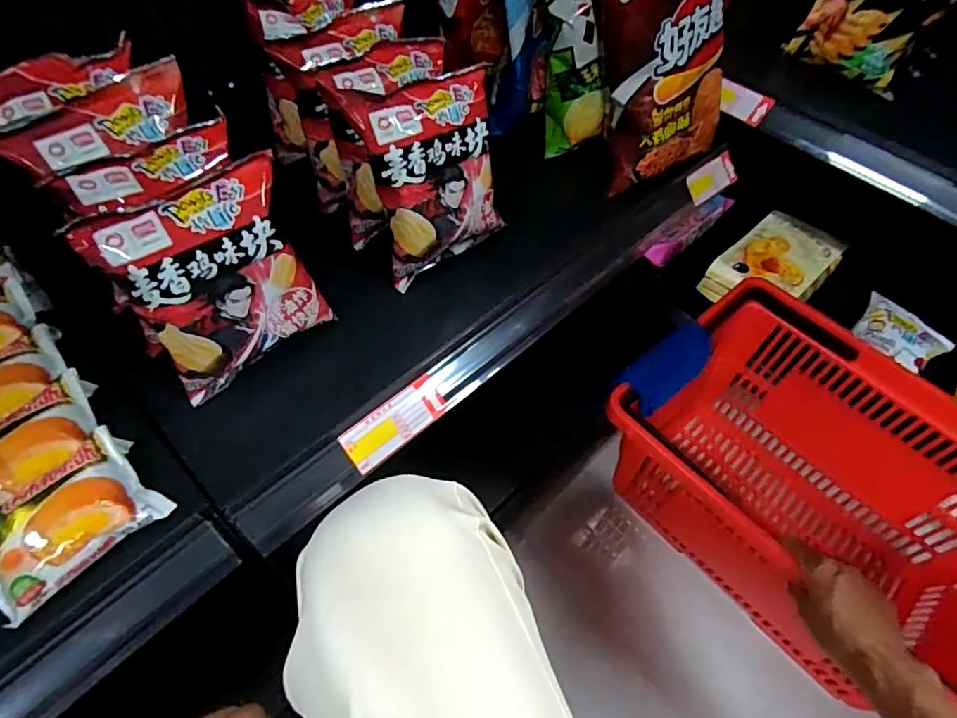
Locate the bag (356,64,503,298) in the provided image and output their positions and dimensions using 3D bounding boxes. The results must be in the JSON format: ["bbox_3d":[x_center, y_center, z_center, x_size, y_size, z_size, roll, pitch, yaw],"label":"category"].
[{"bbox_3d":[-0.038,-0.163,0.488,0.123,0.158,0.048,-29,38,-19],"label":"bag"}]

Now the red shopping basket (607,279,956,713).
[{"bbox_3d":[0.418,0.184,0.685,0.323,0.262,0.473,-33,63,-23],"label":"red shopping basket"}]

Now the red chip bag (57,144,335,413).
[{"bbox_3d":[-0.193,-0.053,0.411,0.133,0.160,0.068,-28,61,-21],"label":"red chip bag"}]

